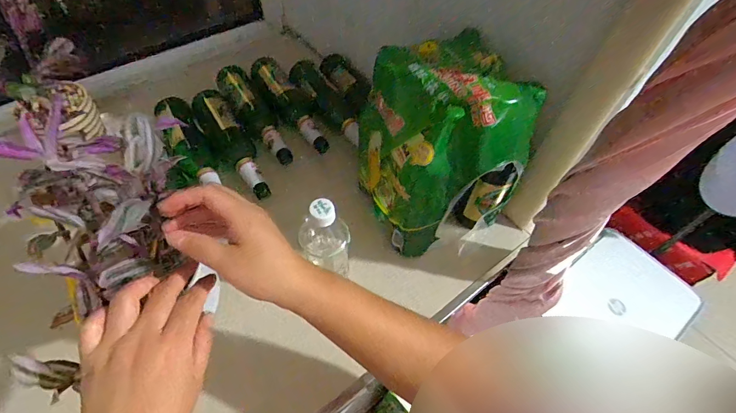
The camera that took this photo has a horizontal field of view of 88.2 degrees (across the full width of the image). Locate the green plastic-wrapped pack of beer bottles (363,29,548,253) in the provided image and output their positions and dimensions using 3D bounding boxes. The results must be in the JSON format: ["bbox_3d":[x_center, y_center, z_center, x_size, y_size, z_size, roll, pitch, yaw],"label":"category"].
[{"bbox_3d":[0.105,-0.087,0.603,0.176,0.288,0.204,-20,59,-16],"label":"green plastic-wrapped pack of beer bottles"}]

